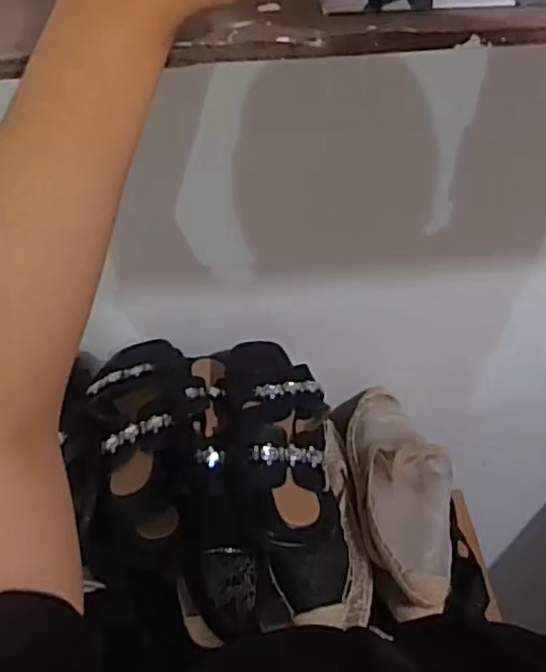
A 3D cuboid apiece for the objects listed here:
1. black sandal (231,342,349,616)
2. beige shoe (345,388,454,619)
[{"bbox_3d":[0.015,0.134,0.716,0.107,0.087,0.307,-9,60,-2],"label":"black sandal"},{"bbox_3d":[0.149,0.173,0.779,0.106,0.093,0.309,-7,37,1],"label":"beige shoe"}]

